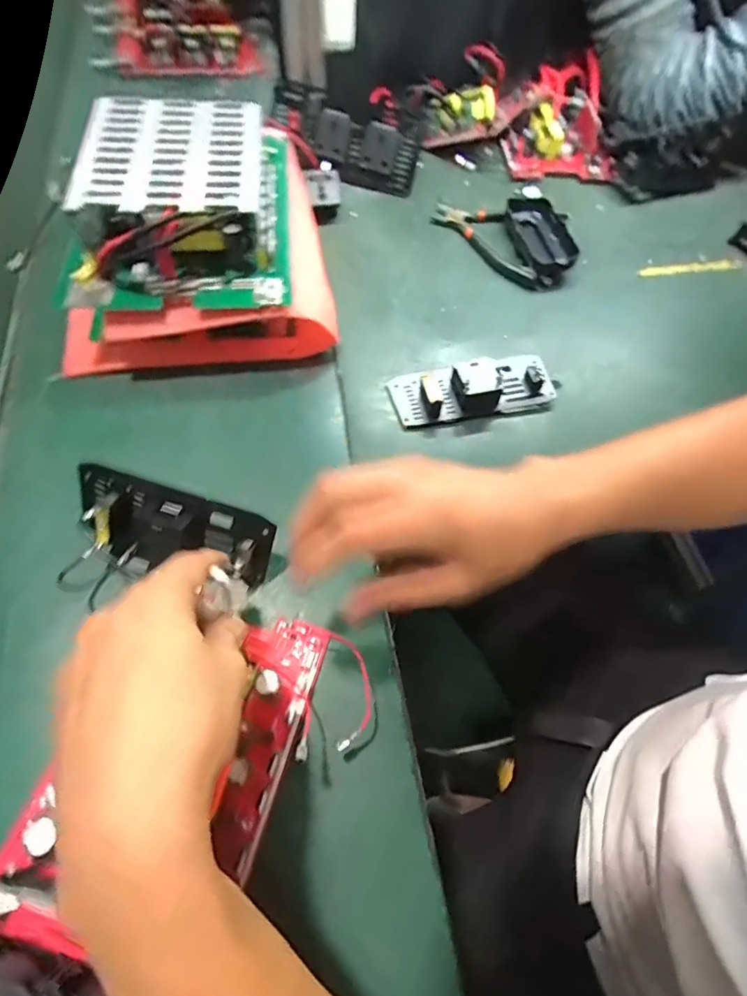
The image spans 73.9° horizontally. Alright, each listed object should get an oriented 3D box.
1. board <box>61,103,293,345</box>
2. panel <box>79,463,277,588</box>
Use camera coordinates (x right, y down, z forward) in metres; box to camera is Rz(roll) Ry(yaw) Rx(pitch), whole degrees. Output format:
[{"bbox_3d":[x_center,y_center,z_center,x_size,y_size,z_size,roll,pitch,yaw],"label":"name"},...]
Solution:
[{"bbox_3d":[-0.164,-0.267,0.429,0.177,0.064,0.237,-3,61,-5],"label":"board"},{"bbox_3d":[-0.141,0.024,0.339,0.139,0.040,0.051,17,64,8],"label":"panel"}]

